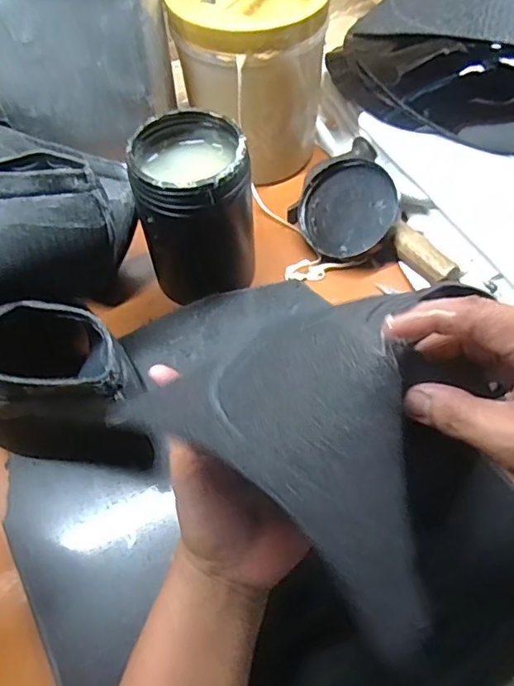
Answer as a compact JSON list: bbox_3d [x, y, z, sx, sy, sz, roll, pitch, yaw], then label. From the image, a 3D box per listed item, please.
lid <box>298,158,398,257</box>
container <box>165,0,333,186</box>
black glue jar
[{"bbox_3d":[0.086,-0.127,0.519,0.091,0.013,0.088,-3,83,29],"label":"lid"},{"bbox_3d":[-0.006,-0.265,0.536,0.137,0.151,0.137,1,58,3],"label":"container"},{"bbox_3d":[-0.050,-0.112,0.465,0.087,0.133,0.088,-1,58,1],"label":"black glue jar"}]

